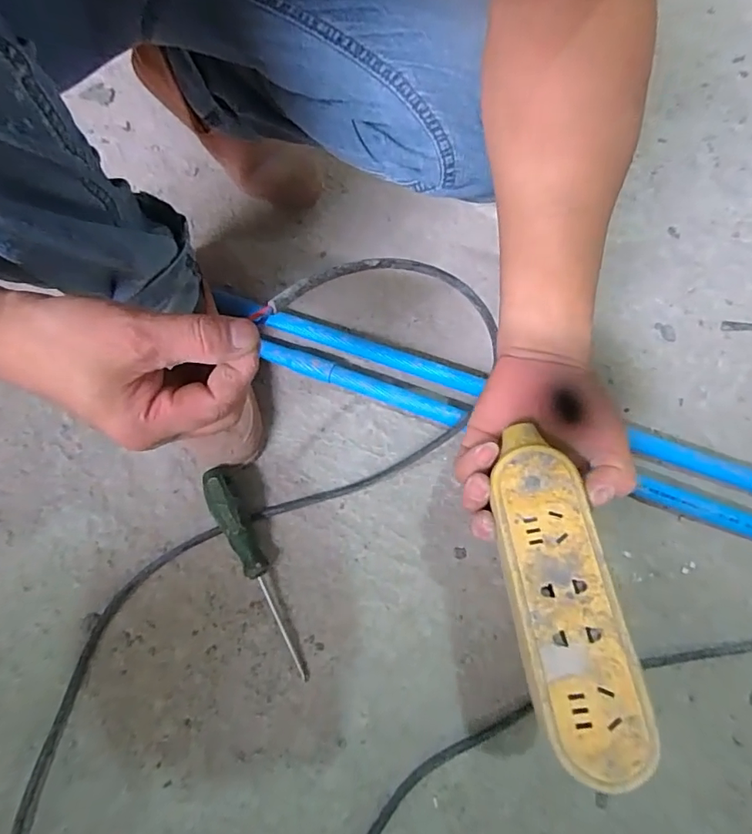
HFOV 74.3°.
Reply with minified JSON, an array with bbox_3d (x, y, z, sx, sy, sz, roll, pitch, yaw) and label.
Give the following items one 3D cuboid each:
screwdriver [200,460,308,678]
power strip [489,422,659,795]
[{"bbox_3d":[-0.112,0.141,0.456,0.028,0.036,0.203,-27,74,-8],"label":"screwdriver"},{"bbox_3d":[0.102,0.096,0.281,0.054,0.023,0.179,-14,64,13],"label":"power strip"}]

